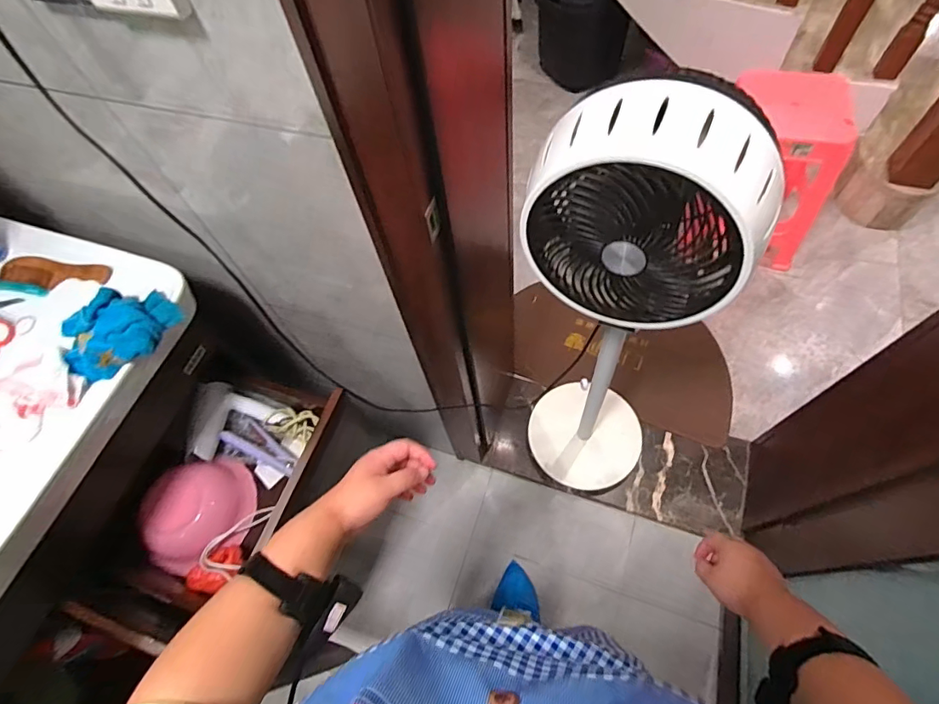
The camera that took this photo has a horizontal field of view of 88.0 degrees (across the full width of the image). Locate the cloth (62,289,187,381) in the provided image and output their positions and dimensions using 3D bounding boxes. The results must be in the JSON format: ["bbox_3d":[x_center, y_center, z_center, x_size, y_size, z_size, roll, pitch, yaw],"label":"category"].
[{"bbox_3d":[-0.475,-0.029,0.664,0.139,0.062,0.105,-32,63,-11],"label":"cloth"}]

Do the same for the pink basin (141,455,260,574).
[{"bbox_3d":[-0.485,0.290,0.882,0.179,0.085,0.177,-10,65,-32],"label":"pink basin"}]

